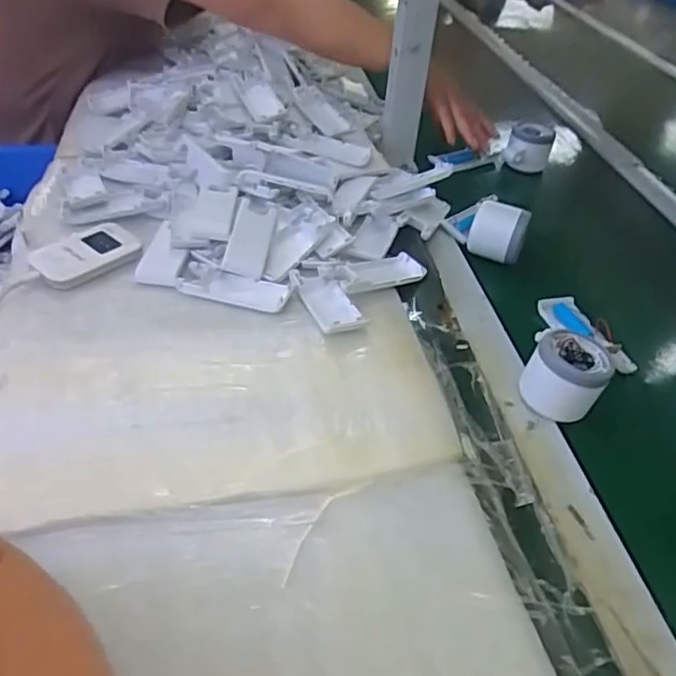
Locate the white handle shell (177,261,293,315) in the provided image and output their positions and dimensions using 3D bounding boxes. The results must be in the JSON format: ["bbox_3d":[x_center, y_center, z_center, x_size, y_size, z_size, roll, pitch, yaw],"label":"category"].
[{"bbox_3d":[-0.096,-0.047,0.574,0.103,0.015,0.039,16,42,10],"label":"white handle shell"}]

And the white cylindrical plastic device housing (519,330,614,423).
[{"bbox_3d":[0.180,0.031,0.492,0.059,0.048,0.050,20,43,15],"label":"white cylindrical plastic device housing"}]

